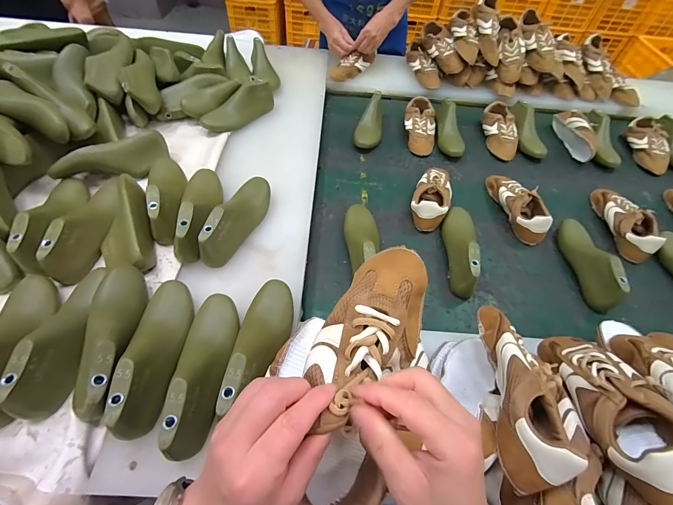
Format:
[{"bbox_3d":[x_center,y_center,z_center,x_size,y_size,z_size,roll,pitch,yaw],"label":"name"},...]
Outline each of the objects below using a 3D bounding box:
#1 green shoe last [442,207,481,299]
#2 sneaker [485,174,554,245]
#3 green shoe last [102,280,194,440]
[{"bbox_3d":[0.275,-0.020,0.679,0.070,0.084,0.231,9,55,3],"label":"green shoe last"},{"bbox_3d":[0.442,-0.124,0.776,0.078,0.072,0.226,-5,56,-7],"label":"sneaker"},{"bbox_3d":[-0.263,0.133,0.460,0.074,0.069,0.230,-5,56,-7],"label":"green shoe last"}]

